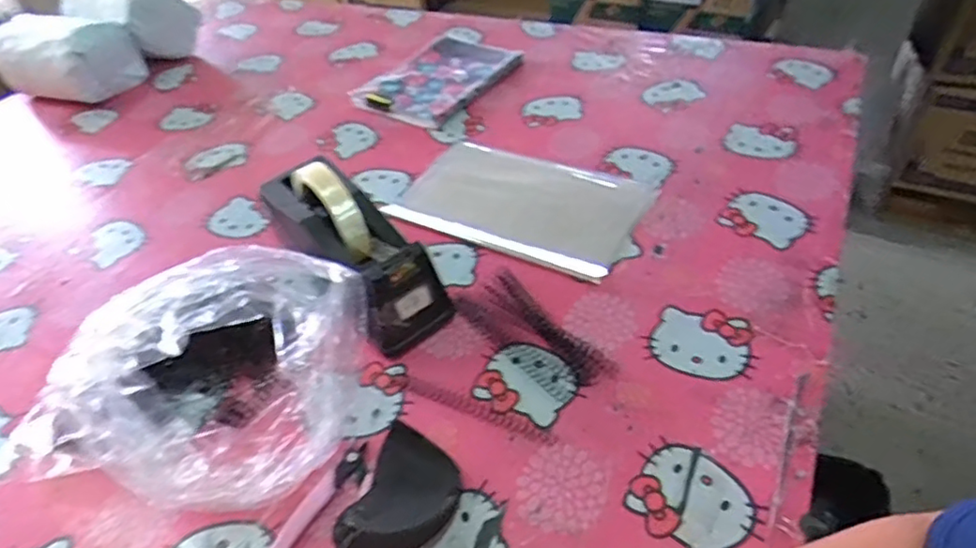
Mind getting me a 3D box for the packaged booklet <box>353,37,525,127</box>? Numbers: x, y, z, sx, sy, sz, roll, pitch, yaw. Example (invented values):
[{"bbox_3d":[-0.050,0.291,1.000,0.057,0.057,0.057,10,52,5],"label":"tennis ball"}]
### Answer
[{"bbox_3d":[-0.069,-0.286,0.916,0.164,0.021,0.227,24,52,27],"label":"packaged booklet"}]

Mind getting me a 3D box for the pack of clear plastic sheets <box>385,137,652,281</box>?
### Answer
[{"bbox_3d":[0.034,-0.084,0.682,0.257,0.015,0.162,20,50,25],"label":"pack of clear plastic sheets"}]

